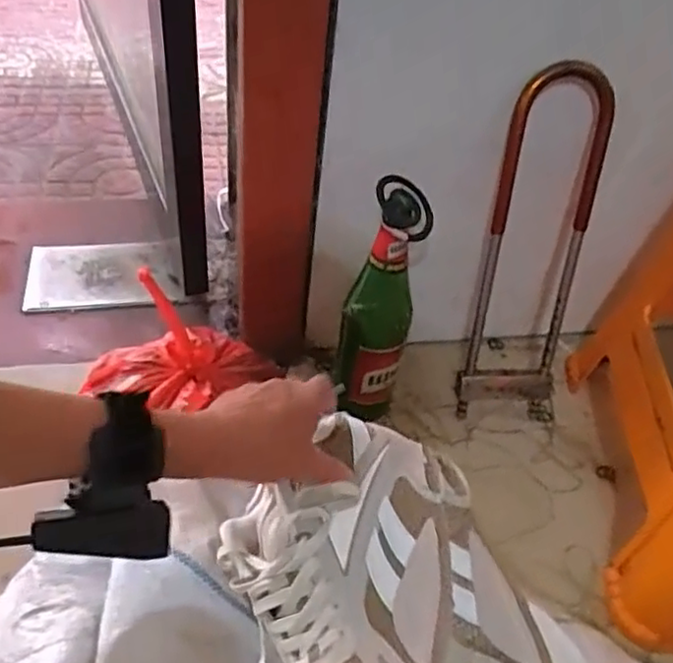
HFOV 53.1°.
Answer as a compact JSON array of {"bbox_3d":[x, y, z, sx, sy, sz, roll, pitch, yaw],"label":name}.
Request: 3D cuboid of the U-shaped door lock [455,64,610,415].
[{"bbox_3d":[0.209,-0.076,0.713,0.116,0.384,0.042,4,24,-4],"label":"U-shaped door lock"}]

